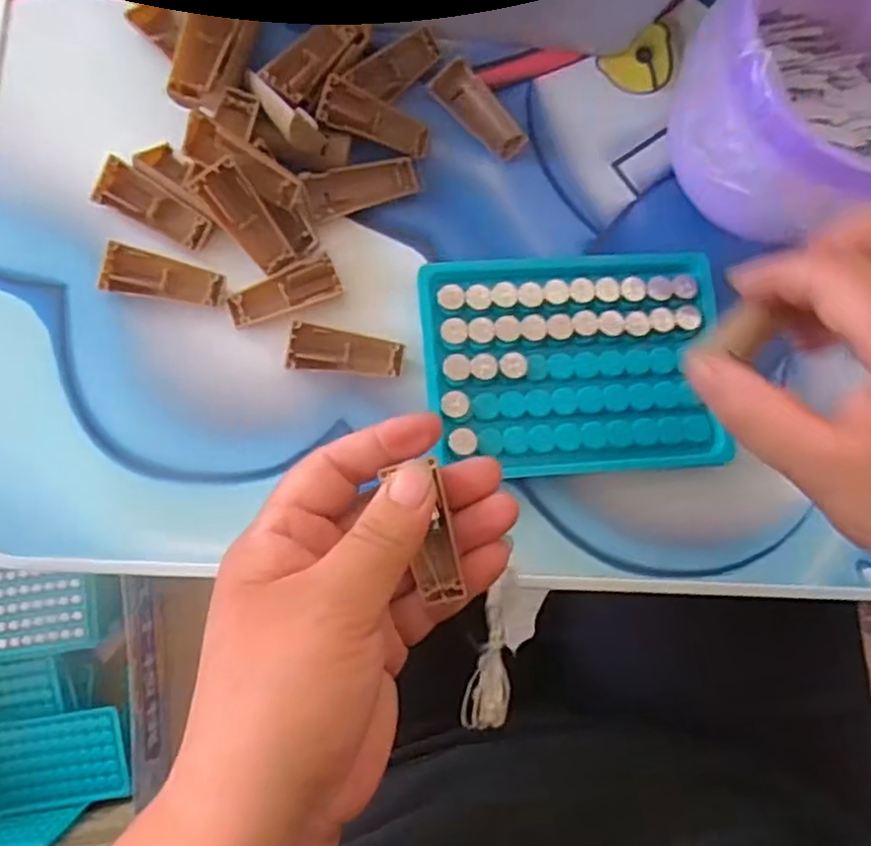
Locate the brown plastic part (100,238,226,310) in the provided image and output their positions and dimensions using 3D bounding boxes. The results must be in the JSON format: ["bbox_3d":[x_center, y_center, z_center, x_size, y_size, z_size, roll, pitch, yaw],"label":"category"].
[{"bbox_3d":[-0.114,-0.061,0.303,0.048,0.008,0.020,11,82,-4],"label":"brown plastic part"}]

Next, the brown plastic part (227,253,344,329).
[{"bbox_3d":[-0.065,-0.056,0.308,0.047,0.004,0.019,-23,86,-8],"label":"brown plastic part"}]

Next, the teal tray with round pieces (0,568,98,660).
[{"bbox_3d":[-0.405,0.187,0.714,0.127,0.006,0.089,7,87,-39],"label":"teal tray with round pieces"}]

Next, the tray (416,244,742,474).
[{"bbox_3d":[0.060,-0.027,0.311,0.126,0.016,0.095,-3,83,-6],"label":"tray"}]

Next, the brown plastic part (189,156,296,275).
[{"bbox_3d":[-0.079,-0.085,0.300,0.018,0.004,0.047,-40,117,-7],"label":"brown plastic part"}]

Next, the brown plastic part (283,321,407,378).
[{"bbox_3d":[-0.038,-0.030,0.307,0.047,0.008,0.019,7,82,-5],"label":"brown plastic part"}]

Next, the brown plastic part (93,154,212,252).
[{"bbox_3d":[-0.120,-0.092,0.307,0.049,0.014,0.018,31,81,-1],"label":"brown plastic part"}]

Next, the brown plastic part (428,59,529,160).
[{"bbox_3d":[0.021,-0.144,0.331,0.049,0.010,0.019,44,81,1],"label":"brown plastic part"}]

